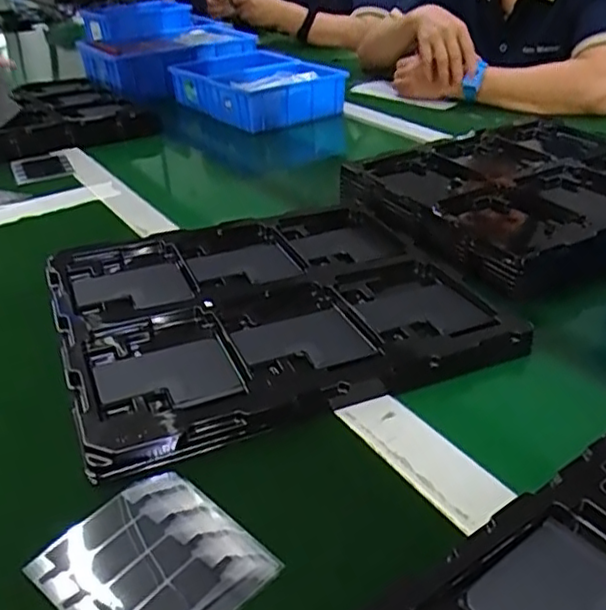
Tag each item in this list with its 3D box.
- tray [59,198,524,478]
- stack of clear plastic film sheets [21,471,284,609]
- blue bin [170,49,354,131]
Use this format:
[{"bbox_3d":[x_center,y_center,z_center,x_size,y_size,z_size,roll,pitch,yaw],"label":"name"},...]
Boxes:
[{"bbox_3d":[-0.029,-0.010,0.519,0.321,0.016,0.287,-13,35,-16],"label":"tray"},{"bbox_3d":[-0.076,0.132,0.321,0.098,0.008,0.088,23,41,33],"label":"stack of clear plastic film sheets"},{"bbox_3d":[-0.087,-0.401,1.151,0.245,0.078,0.281,-21,37,-26],"label":"blue bin"}]

